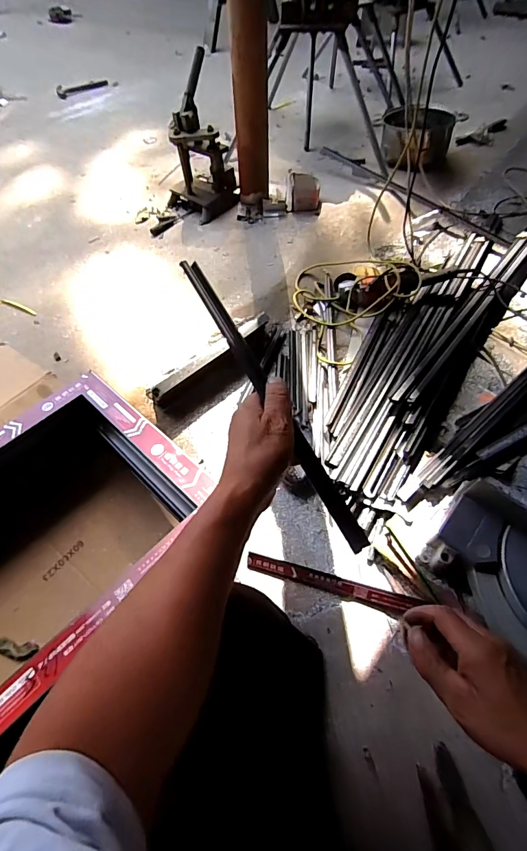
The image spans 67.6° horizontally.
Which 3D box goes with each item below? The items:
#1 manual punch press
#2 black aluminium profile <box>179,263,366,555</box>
[{"bbox_3d":[-0.223,-0.971,1.360,0.195,0.400,0.239,-34,61,-19],"label":"manual punch press"},{"bbox_3d":[0.003,-0.036,0.428,0.022,0.019,0.371,-26,74,-15],"label":"black aluminium profile"}]

